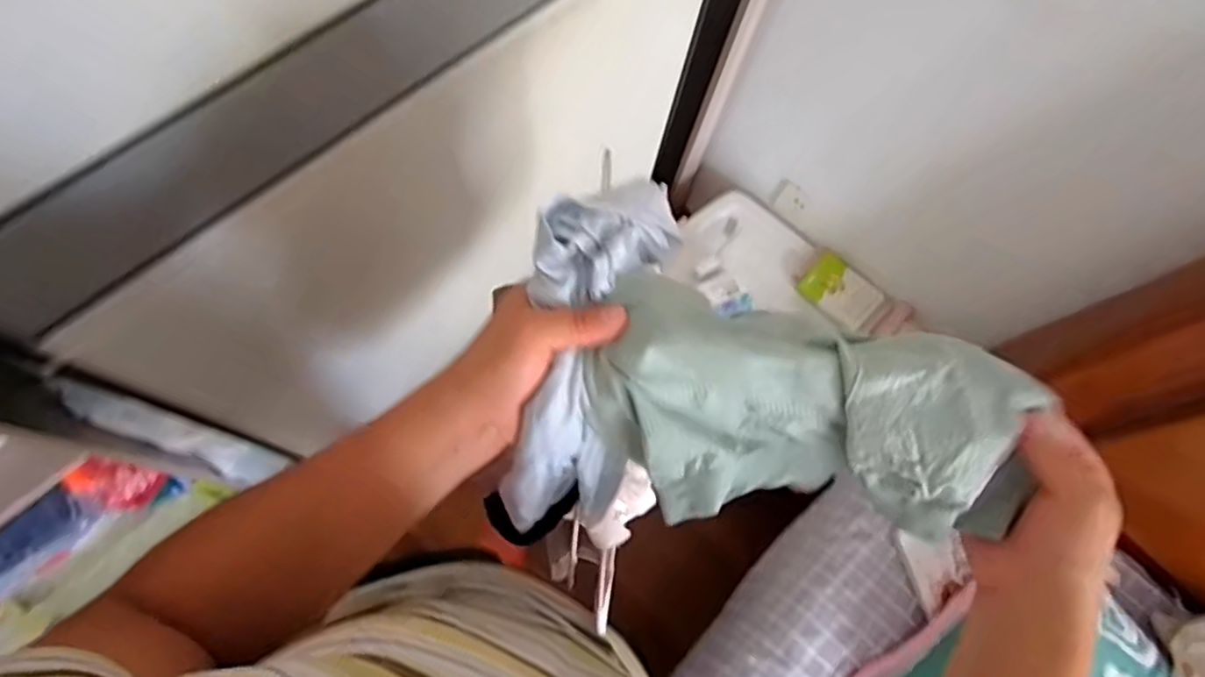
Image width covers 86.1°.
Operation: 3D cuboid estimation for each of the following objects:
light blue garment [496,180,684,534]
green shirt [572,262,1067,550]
[{"bbox_3d":[-0.012,0.027,0.391,0.075,0.077,0.238,14,111,3],"label":"light blue garment"},{"bbox_3d":[0.118,0.048,0.376,0.250,0.083,0.117,12,69,-1],"label":"green shirt"}]

